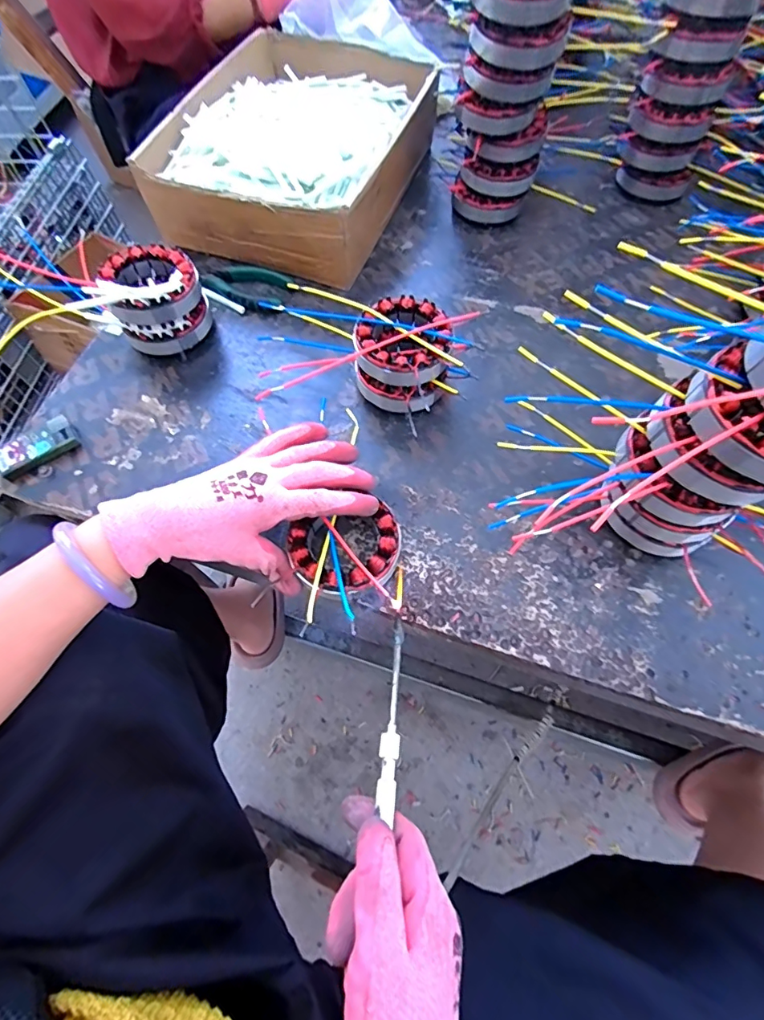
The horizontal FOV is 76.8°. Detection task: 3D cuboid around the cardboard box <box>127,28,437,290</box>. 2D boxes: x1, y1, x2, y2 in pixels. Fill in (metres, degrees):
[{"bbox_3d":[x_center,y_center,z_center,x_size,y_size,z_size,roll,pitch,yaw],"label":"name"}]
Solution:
[{"bbox_3d":[-0.087,-0.423,0.566,0.239,0.095,0.335,18,66,9],"label":"cardboard box"}]

